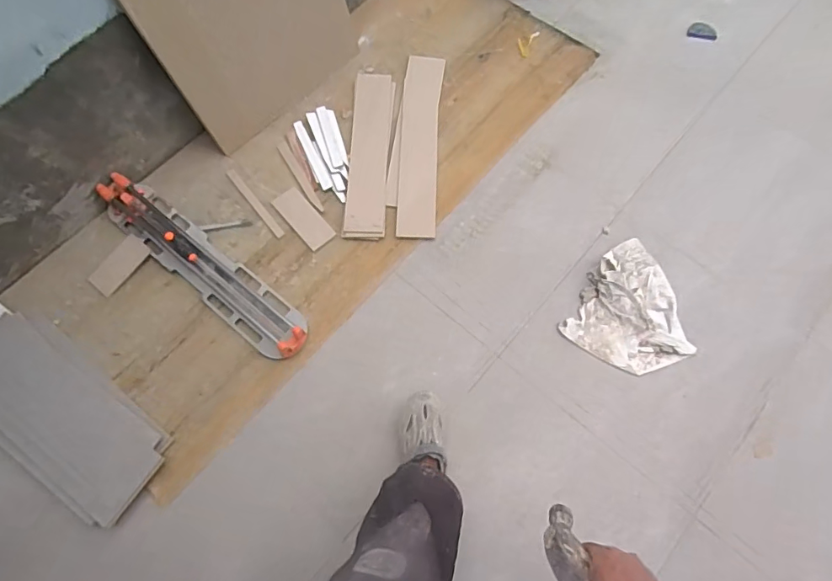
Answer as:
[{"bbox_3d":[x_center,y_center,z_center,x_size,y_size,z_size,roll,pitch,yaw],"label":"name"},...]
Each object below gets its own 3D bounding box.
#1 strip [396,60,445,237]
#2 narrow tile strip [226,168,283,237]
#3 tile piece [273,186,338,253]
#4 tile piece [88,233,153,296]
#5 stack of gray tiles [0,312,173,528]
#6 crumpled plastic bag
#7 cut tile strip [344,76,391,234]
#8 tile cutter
[{"bbox_3d":[0.012,-0.461,1.535,0.124,0.009,0.658,3,69,3],"label":"strip"},{"bbox_3d":[-0.475,-0.258,1.474,0.027,0.007,0.286,-37,72,-12],"label":"narrow tile strip"},{"bbox_3d":[-0.325,-0.209,1.447,0.082,0.008,0.208,-39,73,-13],"label":"tile piece"},{"bbox_3d":[-0.820,-0.072,1.385,0.086,0.012,0.167,34,73,14],"label":"tile piece"},{"bbox_3d":[-0.878,0.295,1.225,0.588,0.045,0.250,37,67,9],"label":"stack of gray tiles"},{"bbox_3d":[0.592,0.050,1.320,0.302,0.062,0.324,30,72,12],"label":"crumpled plastic bag"},{"bbox_3d":[-0.141,-0.436,1.521,0.110,0.015,0.574,1,69,2],"label":"cut tile strip"},{"bbox_3d":[-0.581,-0.073,1.353,0.714,0.091,0.142,37,74,14],"label":"tile cutter"}]

